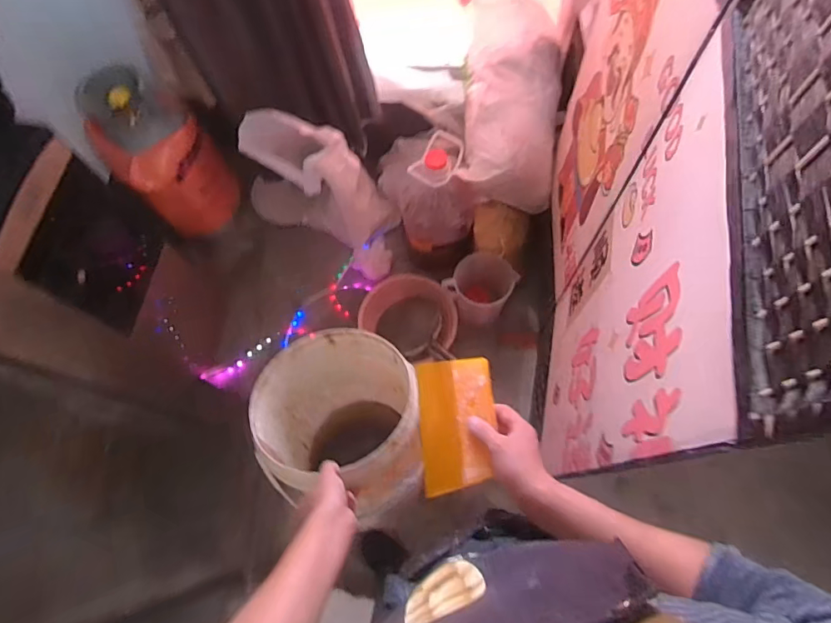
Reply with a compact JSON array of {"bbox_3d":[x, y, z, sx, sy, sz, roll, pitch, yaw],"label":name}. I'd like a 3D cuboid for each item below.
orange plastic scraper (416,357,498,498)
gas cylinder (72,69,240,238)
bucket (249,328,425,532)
[{"bbox_3d":[0.058,0.159,0.680,0.112,0.015,0.182,-12,66,18],"label":"orange plastic scraper"},{"bbox_3d":[-0.830,-0.514,1.578,0.298,0.487,0.311,-43,73,-13],"label":"gas cylinder"},{"bbox_3d":[-0.148,0.218,0.971,0.296,0.304,0.317,7,69,5],"label":"bucket"}]

